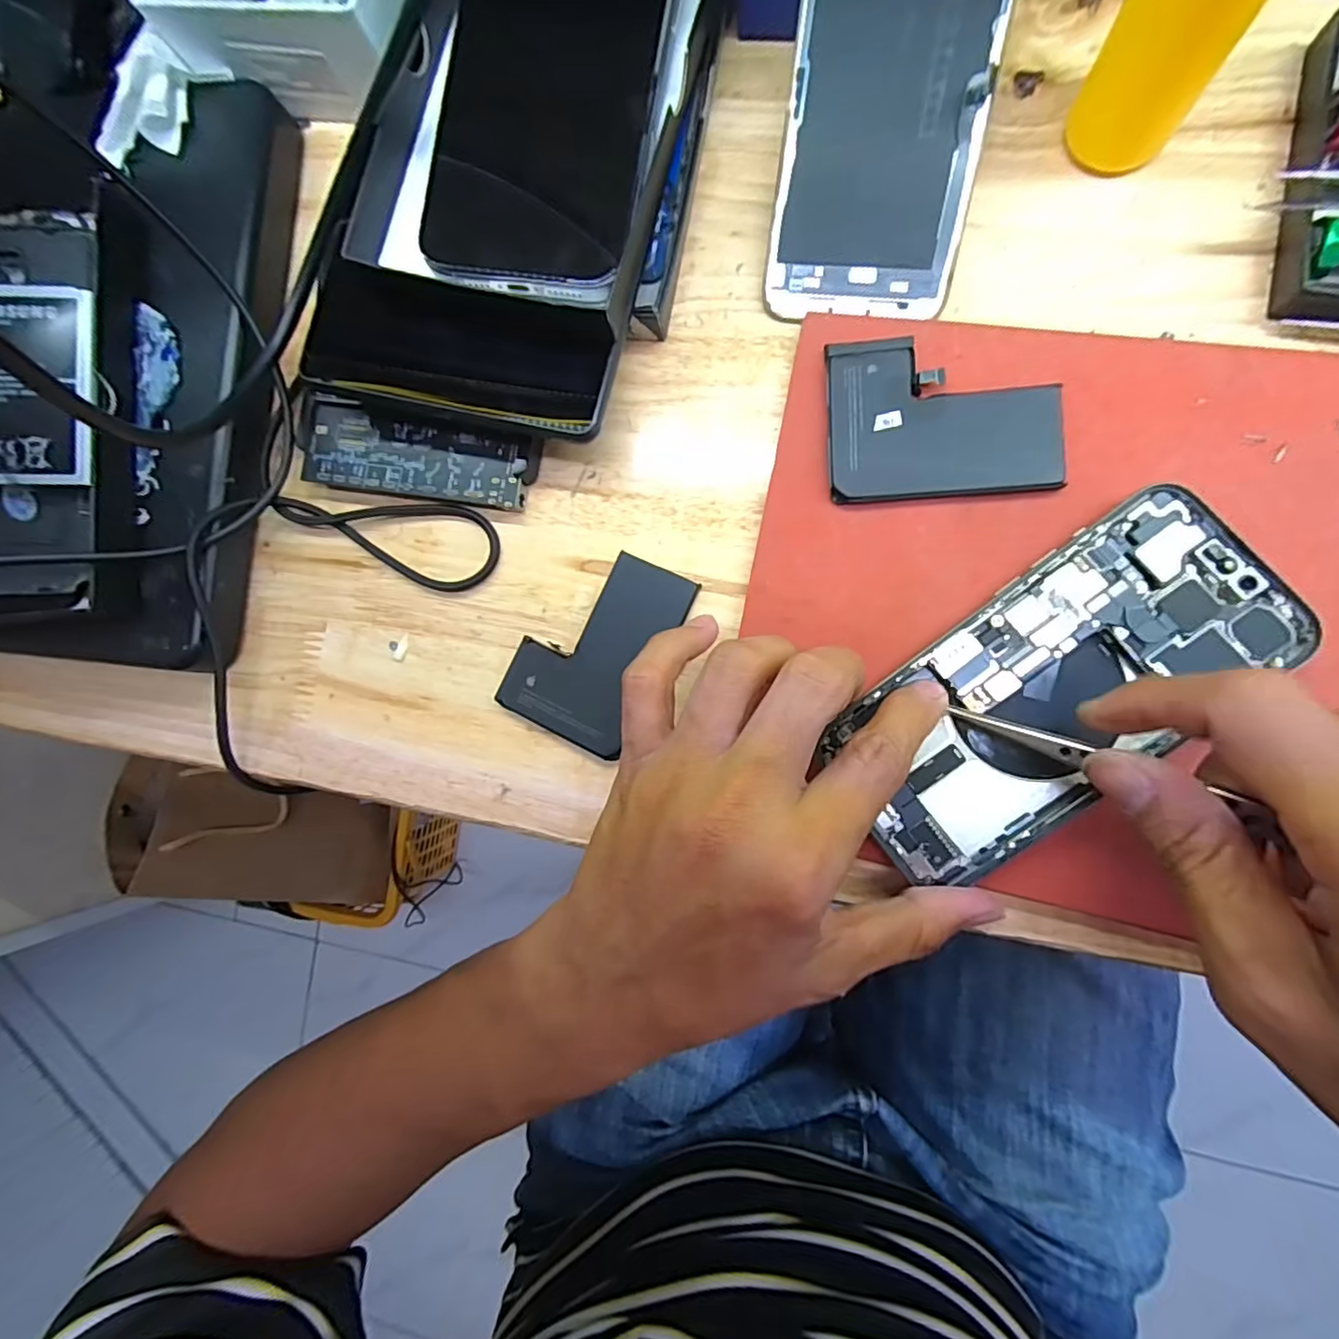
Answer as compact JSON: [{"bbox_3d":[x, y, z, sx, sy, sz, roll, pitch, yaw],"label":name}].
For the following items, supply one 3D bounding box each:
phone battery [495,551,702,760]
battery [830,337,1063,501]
[{"bbox_3d":[-0.029,-0.010,0.230,0.053,0.005,0.075,27,92,10],"label":"phone battery"},{"bbox_3d":[0.095,-0.089,0.206,0.076,0.006,0.058,0,88,10],"label":"battery"}]

